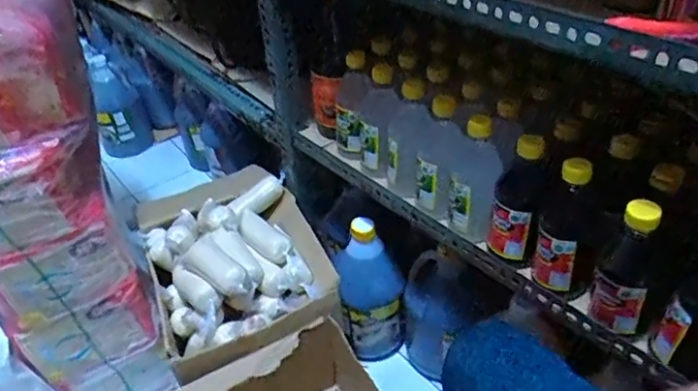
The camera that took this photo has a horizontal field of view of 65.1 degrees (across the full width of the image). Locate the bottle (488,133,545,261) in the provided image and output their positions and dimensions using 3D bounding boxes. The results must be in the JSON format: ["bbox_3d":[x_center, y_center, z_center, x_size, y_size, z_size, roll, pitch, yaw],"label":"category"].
[{"bbox_3d":[0.205,0.006,0.662,0.059,0.161,0.054,8,40,14],"label":"bottle"}]

